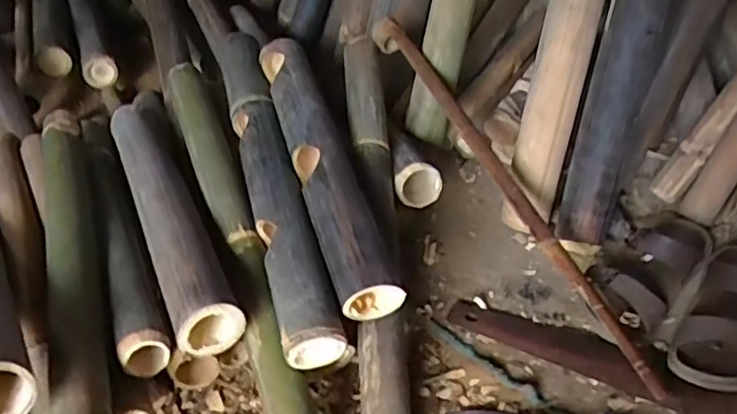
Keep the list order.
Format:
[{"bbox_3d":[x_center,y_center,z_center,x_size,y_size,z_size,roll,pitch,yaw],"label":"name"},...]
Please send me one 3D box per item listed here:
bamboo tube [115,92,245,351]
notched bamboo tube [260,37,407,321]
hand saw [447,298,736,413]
[{"bbox_3d":[-0.286,-0.008,0.903,0.086,0.073,0.524,-19,39,-17],"label":"bamboo tube"},{"bbox_3d":[-0.066,-0.073,0.886,0.086,0.074,0.499,-14,53,-12],"label":"notched bamboo tube"},{"bbox_3d":[0.345,0.187,0.803,0.493,0.040,0.120,21,45,28],"label":"hand saw"}]

